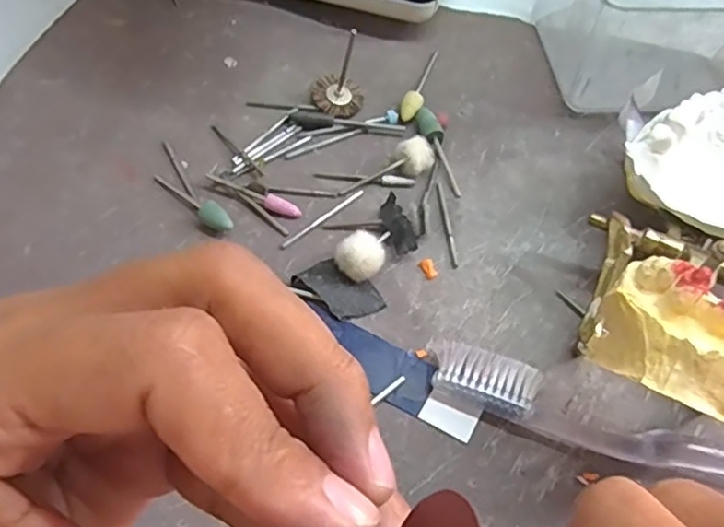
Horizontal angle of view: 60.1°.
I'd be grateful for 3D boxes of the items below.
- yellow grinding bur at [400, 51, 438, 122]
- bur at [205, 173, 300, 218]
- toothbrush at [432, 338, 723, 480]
[{"bbox_3d":[0.028,-0.087,0.304,0.009,0.006,0.046,17,59,8],"label":"yellow grinding bur"},{"bbox_3d":[-0.046,-0.030,0.268,0.043,0.006,0.008,27,61,14],"label":"bur"},{"bbox_3d":[0.113,0.066,0.211,0.186,0.015,0.021,19,59,9],"label":"toothbrush"}]

